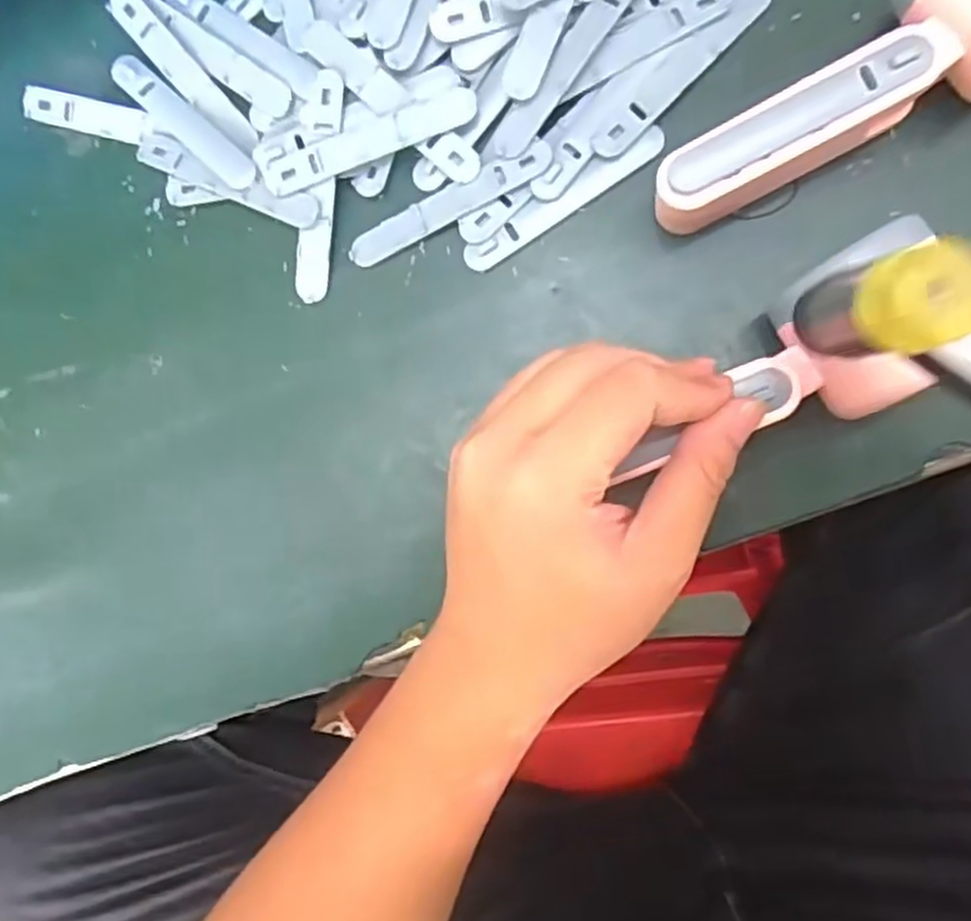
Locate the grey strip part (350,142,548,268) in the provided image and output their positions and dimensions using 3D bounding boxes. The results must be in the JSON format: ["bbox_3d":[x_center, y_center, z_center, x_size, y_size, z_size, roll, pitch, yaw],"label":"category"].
[{"bbox_3d":[-0.016,-0.109,0.322,0.094,0.006,0.015,-23,87,7],"label":"grey strip part"}]

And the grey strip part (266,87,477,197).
[{"bbox_3d":[-0.049,-0.135,0.323,0.094,0.006,0.015,-20,87,7],"label":"grey strip part"}]

